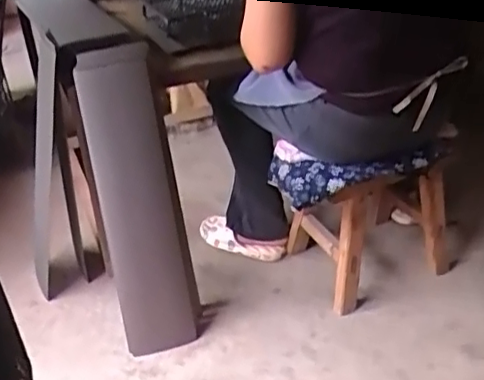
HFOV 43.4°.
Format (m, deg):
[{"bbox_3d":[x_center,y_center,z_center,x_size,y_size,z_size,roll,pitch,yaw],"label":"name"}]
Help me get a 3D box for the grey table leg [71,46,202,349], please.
[{"bbox_3d":[-0.228,0.019,1.360,0.177,0.660,0.098,-11,6,-11],"label":"grey table leg"}]

